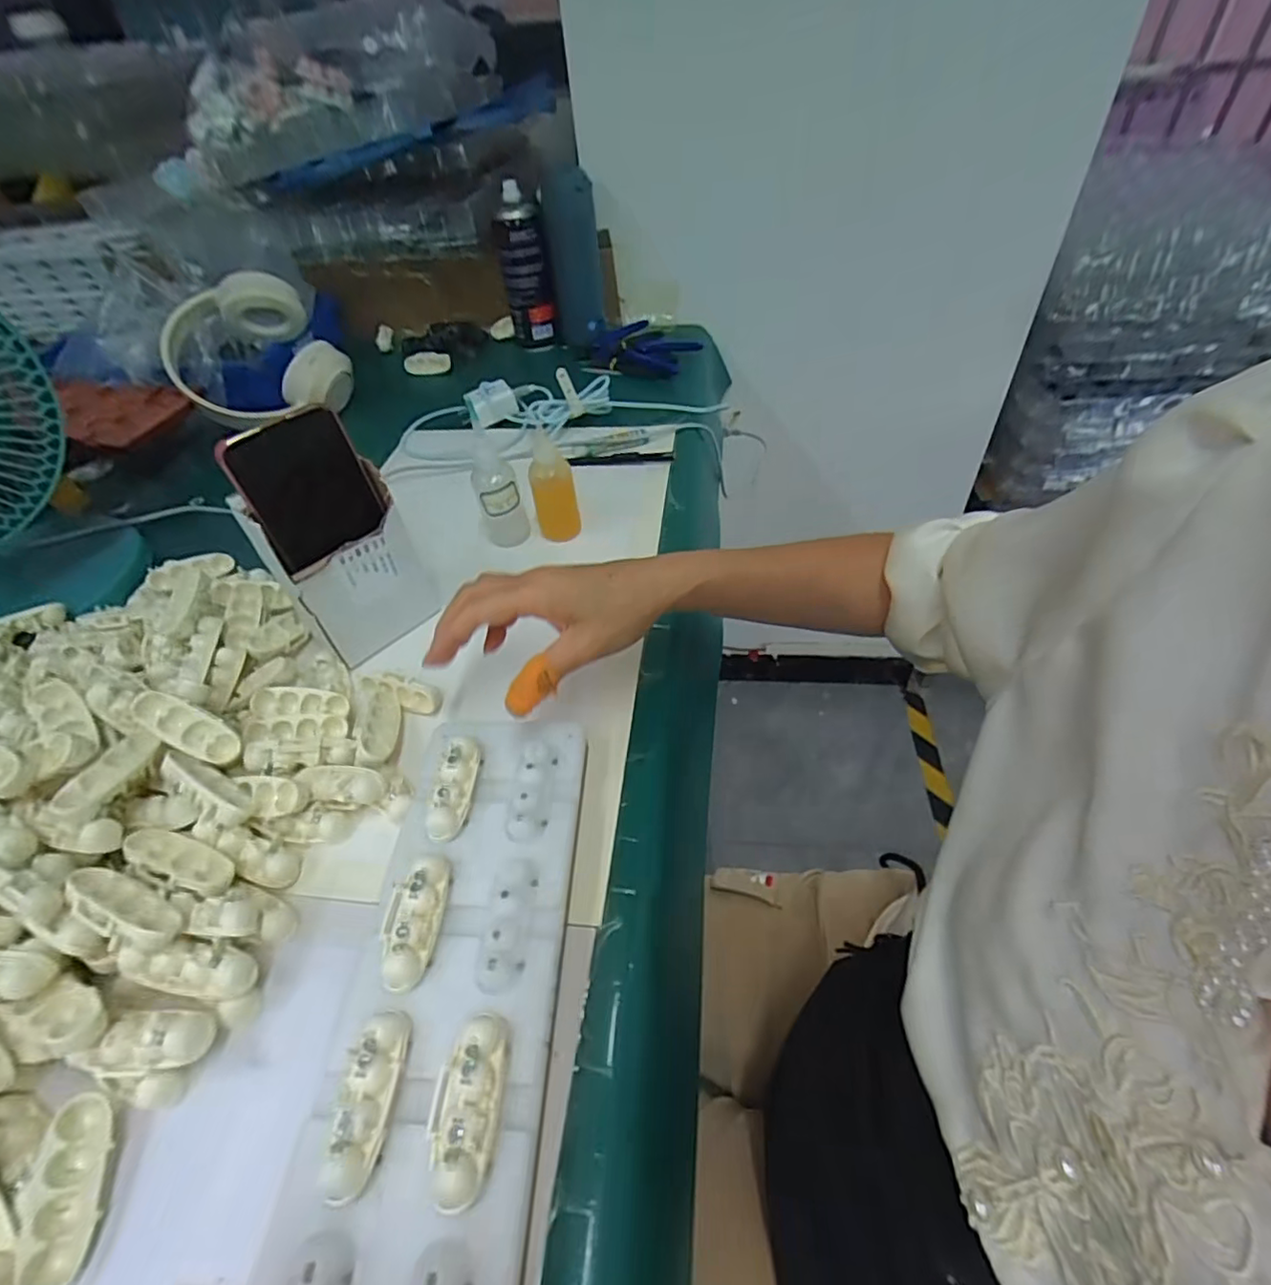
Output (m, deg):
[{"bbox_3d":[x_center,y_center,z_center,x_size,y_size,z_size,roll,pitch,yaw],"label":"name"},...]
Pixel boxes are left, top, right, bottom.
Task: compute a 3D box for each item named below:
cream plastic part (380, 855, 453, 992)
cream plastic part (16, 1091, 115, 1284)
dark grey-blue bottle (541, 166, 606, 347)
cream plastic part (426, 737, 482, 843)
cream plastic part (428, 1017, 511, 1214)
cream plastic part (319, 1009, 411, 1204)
[{"bbox_3d":[-0.113,0.139,0.304,0.028,0.016,0.063,-3,48,1],"label":"cream plastic part"},{"bbox_3d":[-0.239,0.231,0.253,0.026,0.010,0.064,20,41,-40],"label":"cream plastic part"},{"bbox_3d":[-0.077,-0.492,0.773,0.063,0.187,0.059,-7,47,0],"label":"dark grey-blue bottle"},{"bbox_3d":[-0.107,0.085,0.352,0.022,0.017,0.061,0,48,5],"label":"cream plastic part"},{"bbox_3d":[-0.070,0.193,0.250,0.026,0.016,0.062,-1,48,4],"label":"cream plastic part"},{"bbox_3d":[-0.113,0.193,0.255,0.020,0.015,0.063,-3,48,2],"label":"cream plastic part"}]

